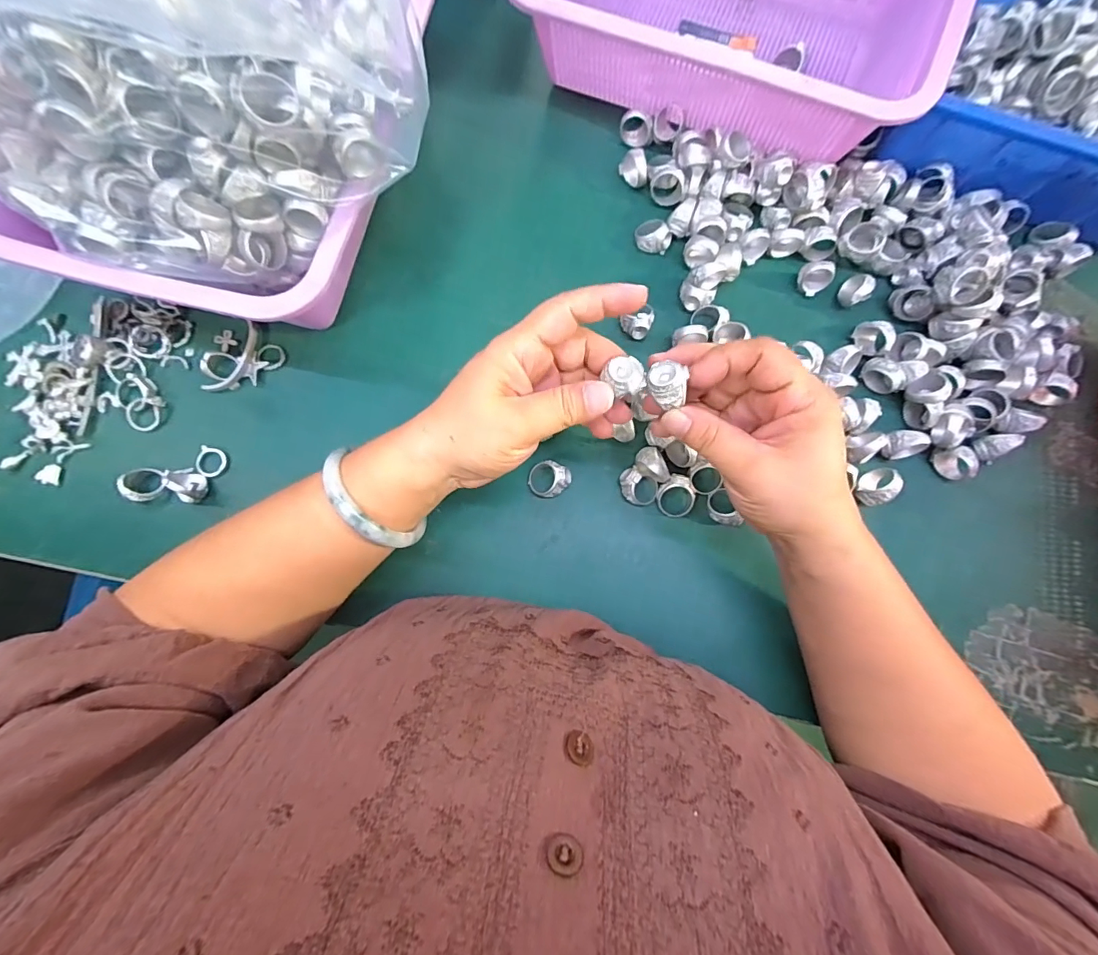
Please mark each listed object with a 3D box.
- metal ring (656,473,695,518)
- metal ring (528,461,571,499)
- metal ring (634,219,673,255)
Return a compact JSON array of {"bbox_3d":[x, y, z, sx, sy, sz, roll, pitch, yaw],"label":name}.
[{"bbox_3d":[0.090,0.014,0.324,0.027,0.009,0.031,11,112,-4],"label":"metal ring"},{"bbox_3d":[0.000,0.002,0.322,0.028,0.020,0.023,26,81,3],"label":"metal ring"},{"bbox_3d":[0.082,-0.190,0.362,0.027,0.017,0.025,0,81,-1],"label":"metal ring"}]

